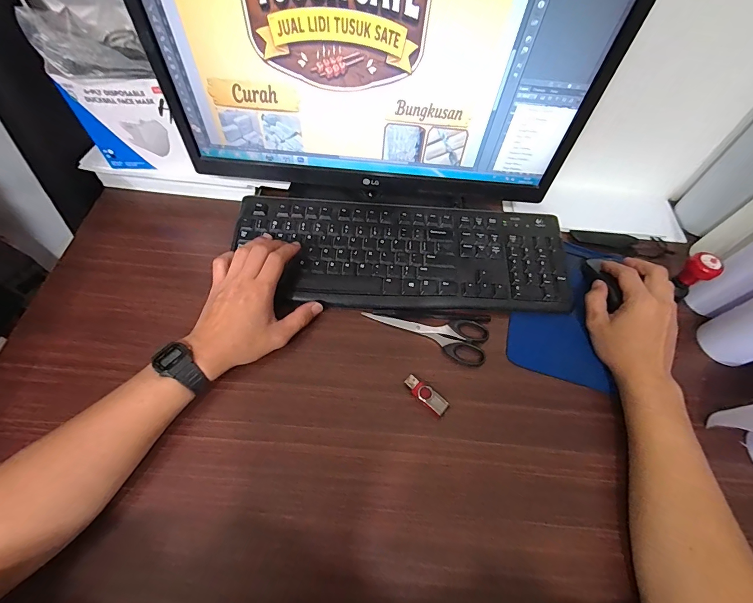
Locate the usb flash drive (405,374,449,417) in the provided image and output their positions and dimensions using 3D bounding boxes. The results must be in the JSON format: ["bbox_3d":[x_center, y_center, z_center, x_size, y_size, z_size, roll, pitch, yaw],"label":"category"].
[{"bbox_3d":[0.054,0.101,0.386,0.052,0.006,0.018,37,69,14],"label":"usb flash drive"}]

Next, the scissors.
[{"bbox_3d":[0.065,0.027,0.433,0.149,0.004,0.055,27,66,10],"label":"scissors"}]

